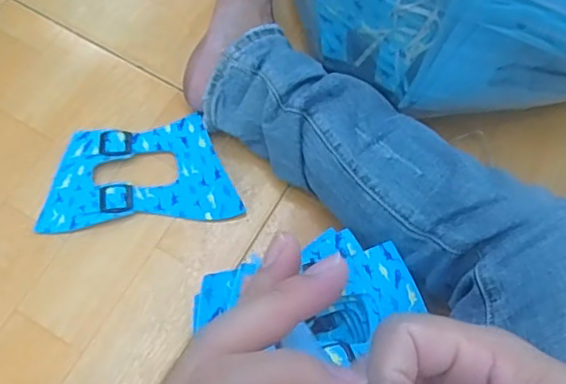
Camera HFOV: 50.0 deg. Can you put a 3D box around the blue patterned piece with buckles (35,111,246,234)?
[{"bbox_3d":[-0.148,-0.016,0.614,0.190,0.017,0.113,-10,69,-5],"label":"blue patterned piece with buckles"}]

